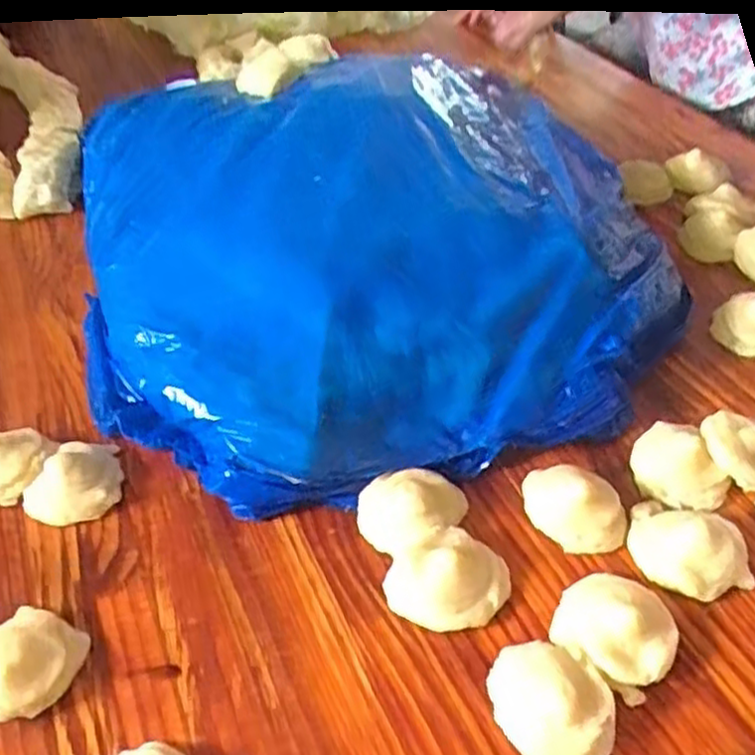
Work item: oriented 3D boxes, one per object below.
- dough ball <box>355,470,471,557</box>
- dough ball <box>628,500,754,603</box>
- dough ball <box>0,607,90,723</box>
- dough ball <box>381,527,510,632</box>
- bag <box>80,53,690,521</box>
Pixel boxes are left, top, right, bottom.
[{"bbox_3d":[0.028,0.112,0.620,0.087,0.032,0.071,1,45,5],"label":"dough ball"},{"bbox_3d":[0.243,0.131,0.583,0.091,0.037,0.070,20,50,22],"label":"dough ball"},{"bbox_3d":[-0.259,0.207,0.541,0.077,0.031,0.078,-2,45,2],"label":"dough ball"},{"bbox_3d":[0.053,0.151,0.573,0.090,0.034,0.073,9,46,12],"label":"dough ball"},{"bbox_3d":[-0.021,-0.167,0.827,0.607,0.097,0.626,-12,46,-8],"label":"bag"}]

